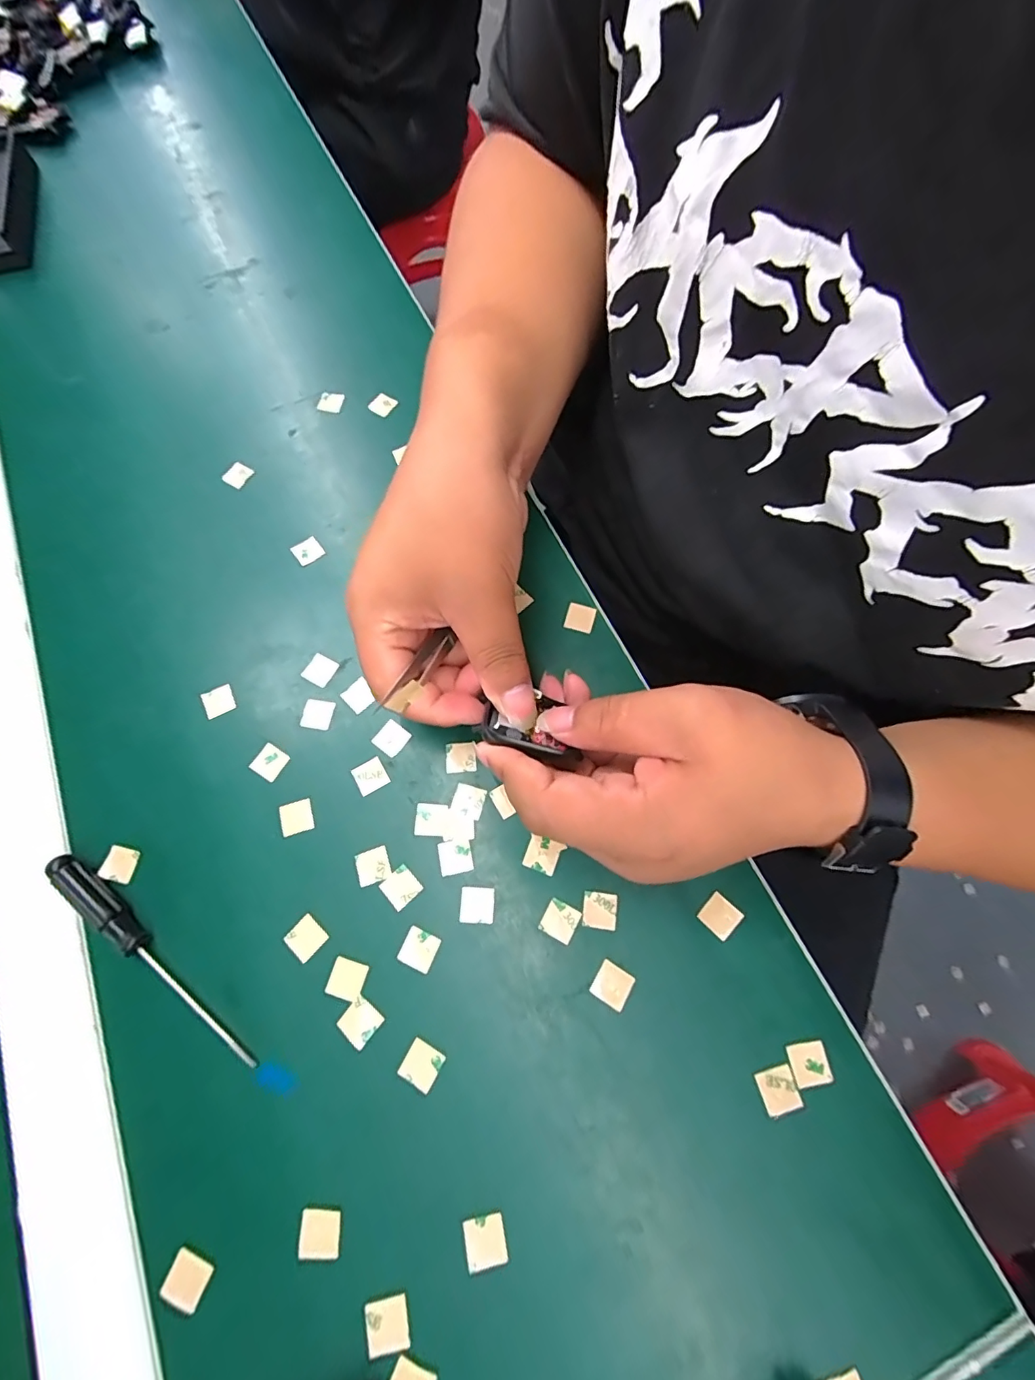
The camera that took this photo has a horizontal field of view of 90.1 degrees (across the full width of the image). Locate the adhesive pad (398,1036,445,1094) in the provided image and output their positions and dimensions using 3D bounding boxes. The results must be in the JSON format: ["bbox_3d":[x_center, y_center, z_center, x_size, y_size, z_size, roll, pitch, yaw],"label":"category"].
[{"bbox_3d":[-0.041,0.161,0.221,0.015,0.004,0.016,27,74,11],"label":"adhesive pad"}]

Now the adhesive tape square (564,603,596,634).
[{"bbox_3d":[0.035,-0.041,0.289,0.015,0.004,0.016,14,71,5],"label":"adhesive tape square"}]

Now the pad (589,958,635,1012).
[{"bbox_3d":[0.042,0.131,0.229,0.016,0.004,0.016,31,75,12],"label":"pad"}]

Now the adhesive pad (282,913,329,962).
[{"bbox_3d":[-0.098,0.115,0.239,0.016,0.004,0.015,41,75,13],"label":"adhesive pad"}]

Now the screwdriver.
[{"bbox_3d":[-0.166,0.120,0.231,0.131,0.013,0.011,38,74,12],"label":"screwdriver"}]

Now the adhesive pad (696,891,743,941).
[{"bbox_3d":[0.093,0.103,0.236,0.015,0.004,0.015,41,77,15],"label":"adhesive pad"}]

